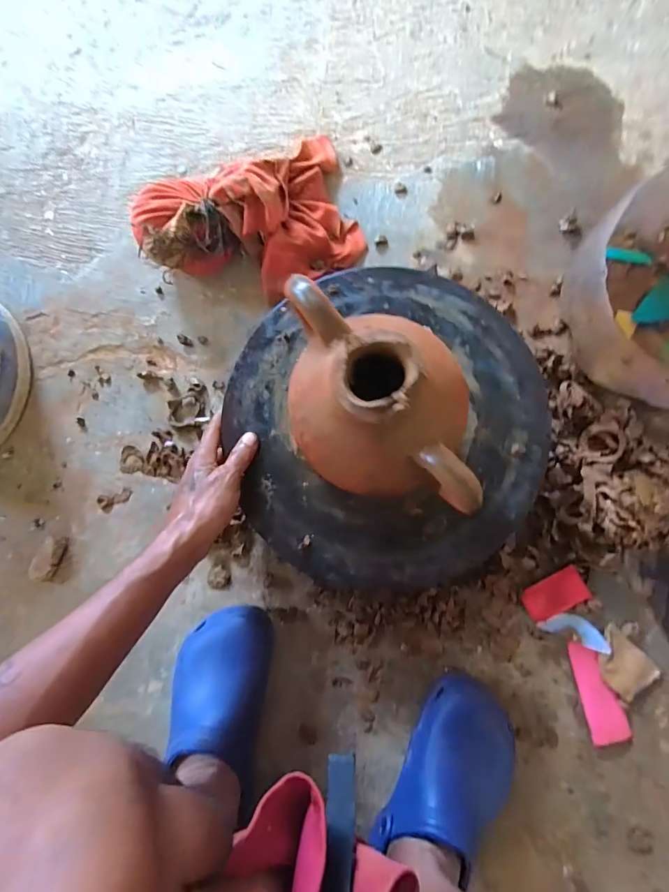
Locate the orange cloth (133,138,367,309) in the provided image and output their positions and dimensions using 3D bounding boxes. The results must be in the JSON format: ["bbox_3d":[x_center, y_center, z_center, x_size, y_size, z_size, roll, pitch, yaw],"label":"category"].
[{"bbox_3d":[-0.100,-0.281,0.532,0.271,0.083,0.190,-26,84,1],"label":"orange cloth"}]

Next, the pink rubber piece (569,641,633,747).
[{"bbox_3d":[0.301,0.281,0.489,0.042,0.006,0.110,-15,83,11],"label":"pink rubber piece"}]

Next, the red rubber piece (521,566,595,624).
[{"bbox_3d":[0.258,0.175,0.503,0.071,0.005,0.044,-31,90,7],"label":"red rubber piece"}]

